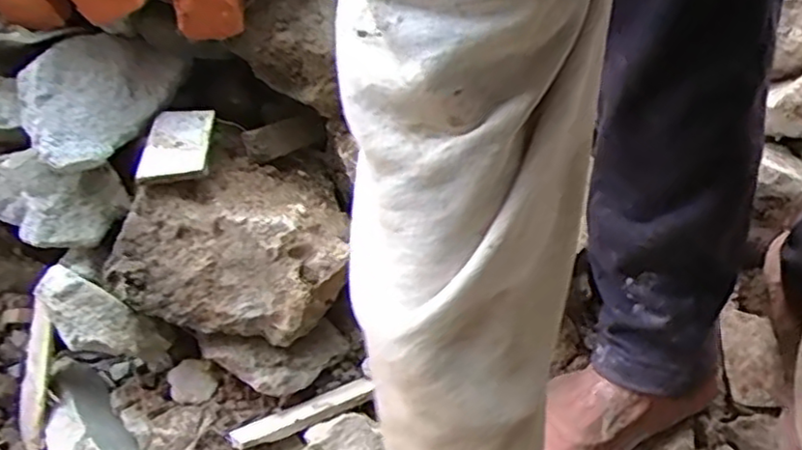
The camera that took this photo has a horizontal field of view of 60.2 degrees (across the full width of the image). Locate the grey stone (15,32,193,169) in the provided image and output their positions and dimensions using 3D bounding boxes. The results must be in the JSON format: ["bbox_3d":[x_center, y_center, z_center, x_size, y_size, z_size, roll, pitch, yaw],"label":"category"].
[{"bbox_3d":[-0.225,-0.100,0.501,0.074,0.051,0.136,13,42,14],"label":"grey stone"}]

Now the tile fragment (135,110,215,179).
[{"bbox_3d":[-0.161,-0.060,0.495,0.044,0.012,0.066,-1,41,-3],"label":"tile fragment"}]

